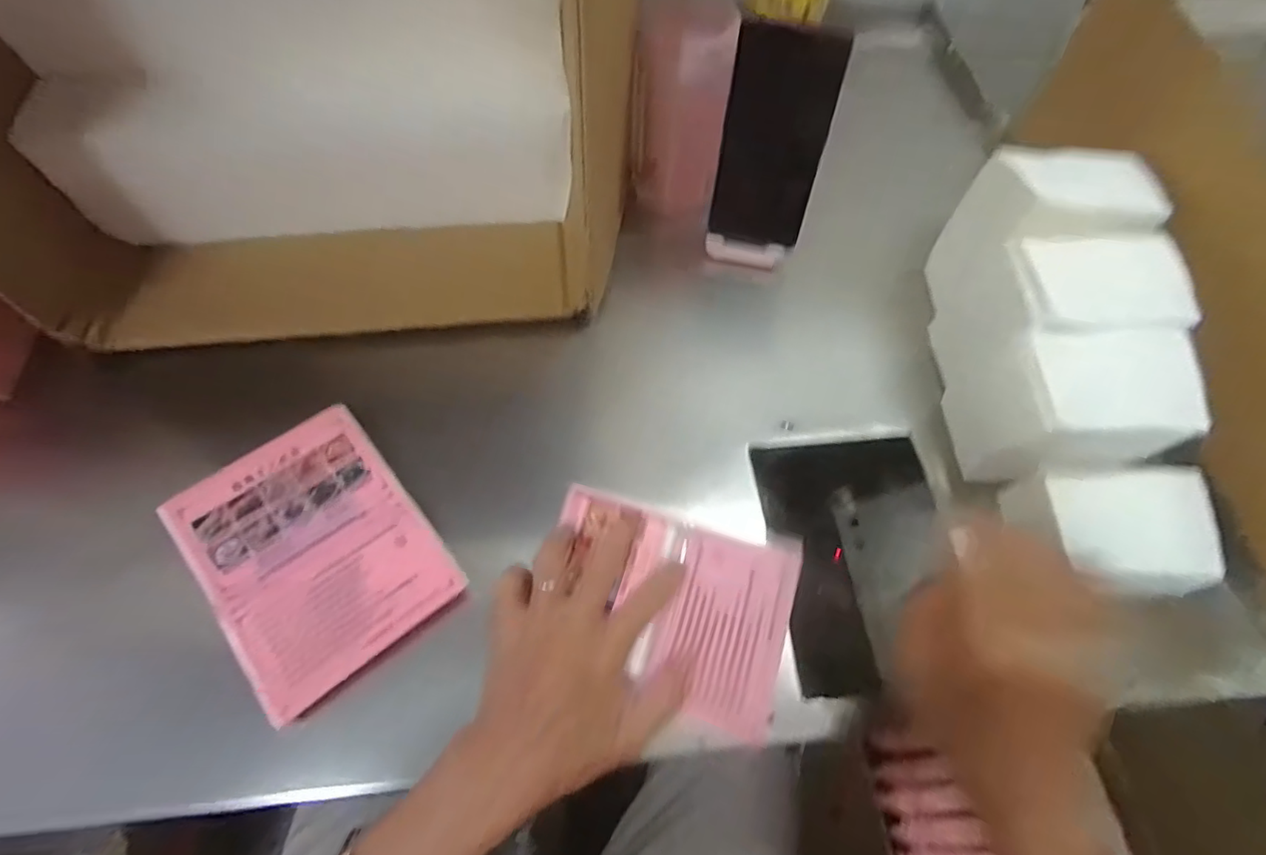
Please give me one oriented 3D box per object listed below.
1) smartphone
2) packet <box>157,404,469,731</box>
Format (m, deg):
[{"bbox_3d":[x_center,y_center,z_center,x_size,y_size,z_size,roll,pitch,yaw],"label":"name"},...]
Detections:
[{"bbox_3d":[0.108,-0.219,0.459,0.076,0.157,0.007,13,44,7],"label":"smartphone"},{"bbox_3d":[-0.202,0.076,0.375,0.124,0.016,0.165,-36,68,-18],"label":"packet"}]

